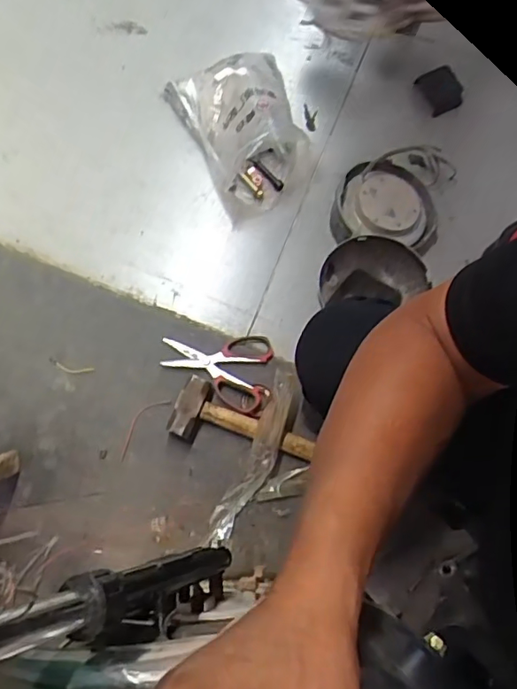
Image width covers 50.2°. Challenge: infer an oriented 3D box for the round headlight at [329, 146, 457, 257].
[{"bbox_3d":[0.238,-0.271,0.990,0.189,0.068,0.206,13,75,5],"label":"round headlight"}]

